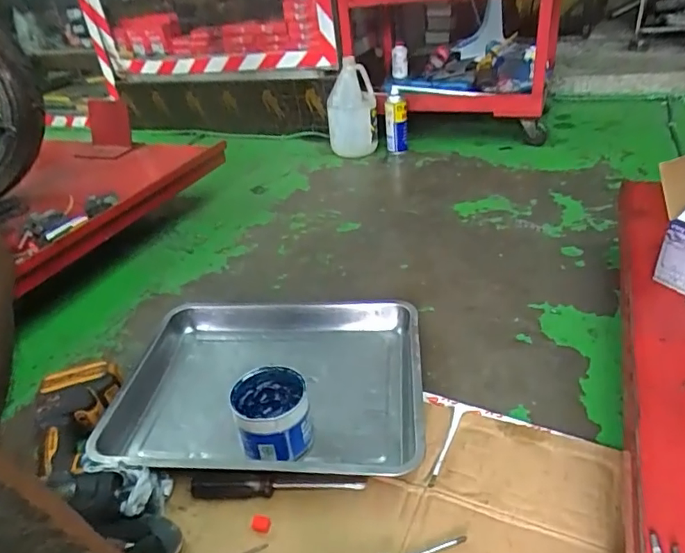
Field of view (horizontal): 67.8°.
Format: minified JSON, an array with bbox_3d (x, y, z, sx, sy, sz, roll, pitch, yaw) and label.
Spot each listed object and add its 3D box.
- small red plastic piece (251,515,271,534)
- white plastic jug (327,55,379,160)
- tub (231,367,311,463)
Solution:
[{"bbox_3d":[-0.096,0.294,0.607,0.023,0.009,0.017,5,35,18],"label":"small red plastic piece"},{"bbox_3d":[0.027,-0.521,1.613,0.153,0.263,0.119,-7,33,-1],"label":"white plastic jug"},{"bbox_3d":[-0.092,0.189,0.686,0.095,0.088,0.100,-5,33,3],"label":"tub"}]

